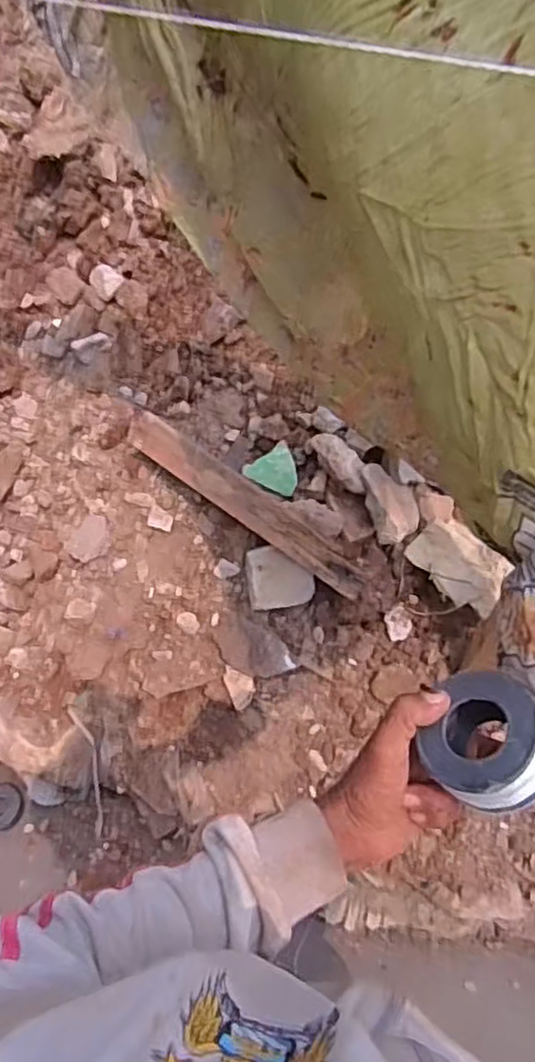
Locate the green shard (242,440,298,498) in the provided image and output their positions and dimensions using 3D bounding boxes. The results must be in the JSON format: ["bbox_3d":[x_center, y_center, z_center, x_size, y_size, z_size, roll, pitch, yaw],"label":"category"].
[{"bbox_3d":[0.017,-0.104,1.291,0.091,0.010,0.092,-34,83,4],"label":"green shard"}]

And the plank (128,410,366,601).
[{"bbox_3d":[-0.035,-0.051,1.226,0.507,0.055,0.070,36,60,8],"label":"plank"}]

